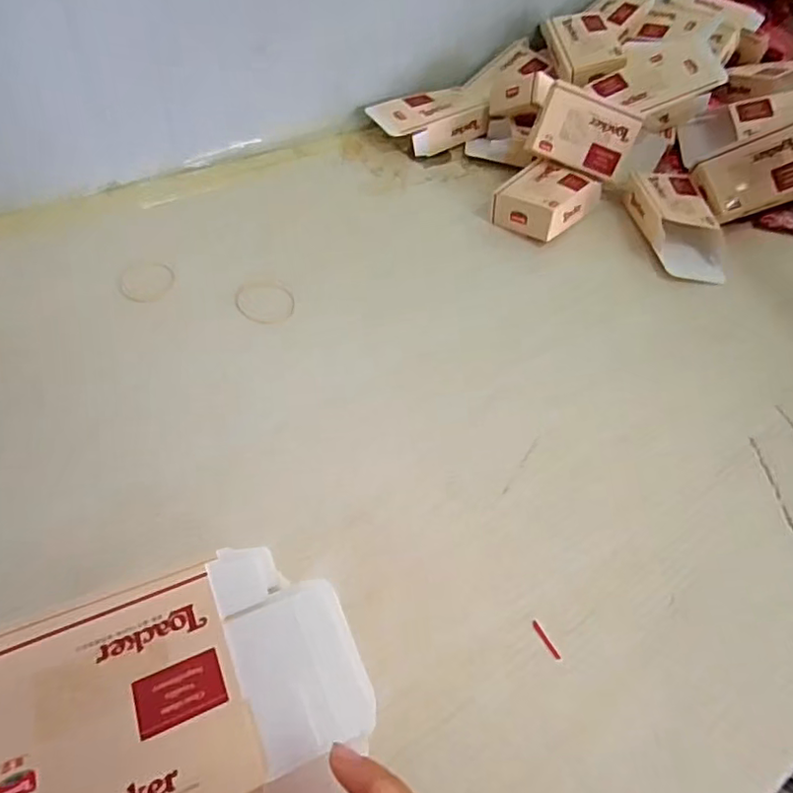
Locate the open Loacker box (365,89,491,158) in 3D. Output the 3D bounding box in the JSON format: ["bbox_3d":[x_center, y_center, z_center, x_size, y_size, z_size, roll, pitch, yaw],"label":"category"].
[{"bbox_3d":[0.042,-0.334,0.691,0.137,0.043,0.078,-23,57,-22],"label":"open Loacker box"}]

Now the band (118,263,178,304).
[{"bbox_3d":[-0.220,-0.101,0.505,0.049,0.005,0.048,10,51,2],"label":"band"}]

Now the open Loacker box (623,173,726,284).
[{"bbox_3d":[0.296,-0.184,0.607,0.079,0.042,0.138,-1,52,-7],"label":"open Loacker box"}]

